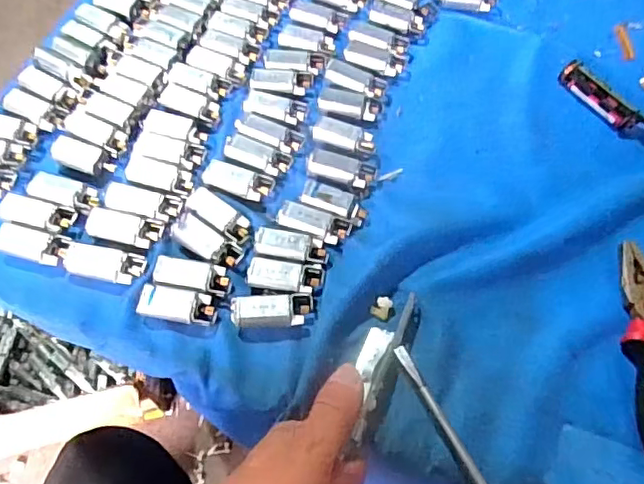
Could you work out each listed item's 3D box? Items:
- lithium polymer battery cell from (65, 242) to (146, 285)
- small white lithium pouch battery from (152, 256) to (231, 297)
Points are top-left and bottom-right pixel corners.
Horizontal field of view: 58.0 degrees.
[{"bbox_3d":[-0.137,0.013,0.366,0.051,0.007,0.023,13,62,3],"label":"lithium polymer battery cell"},{"bbox_3d":[-0.080,0.021,0.361,0.046,0.005,0.019,9,62,1],"label":"small white lithium pouch battery"}]

